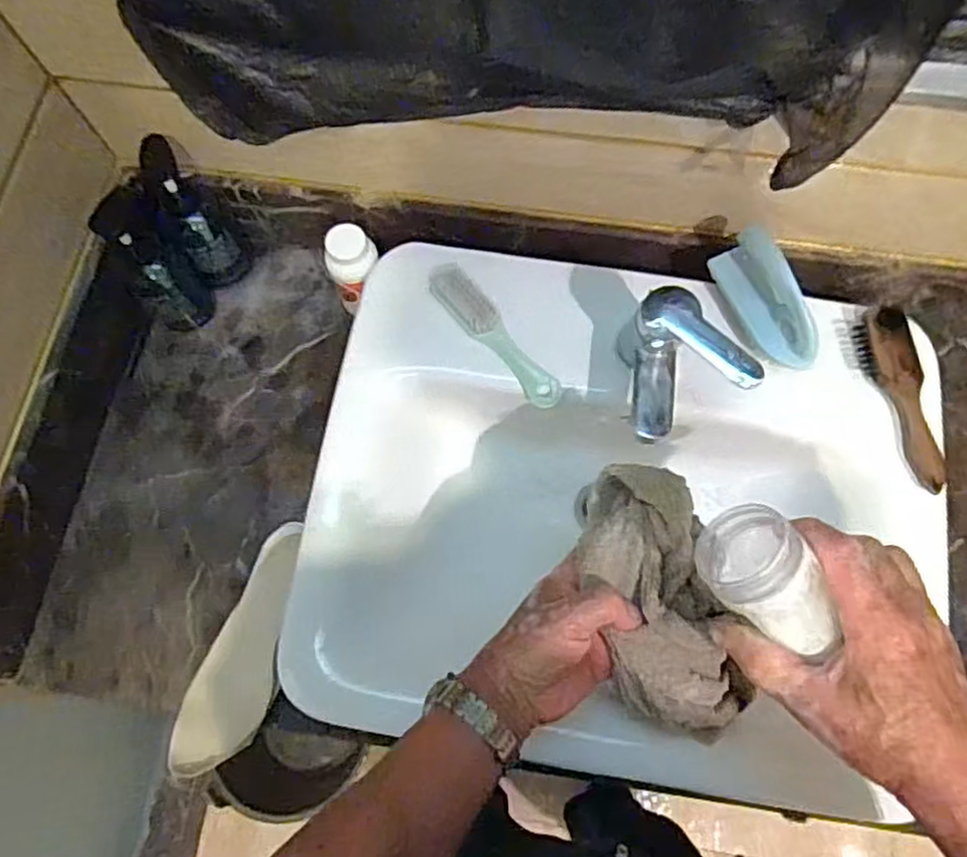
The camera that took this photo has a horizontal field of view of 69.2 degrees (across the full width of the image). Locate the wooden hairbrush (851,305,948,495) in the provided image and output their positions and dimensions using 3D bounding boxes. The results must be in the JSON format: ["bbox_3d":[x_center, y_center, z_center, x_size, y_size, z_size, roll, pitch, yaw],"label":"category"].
[{"bbox_3d":[0.367,-0.026,0.623,0.049,0.032,0.168,-6,74,0],"label":"wooden hairbrush"}]

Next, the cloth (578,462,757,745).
[{"bbox_3d":[0.128,0.131,0.497,0.089,0.057,0.207,-18,96,-4],"label":"cloth"}]

